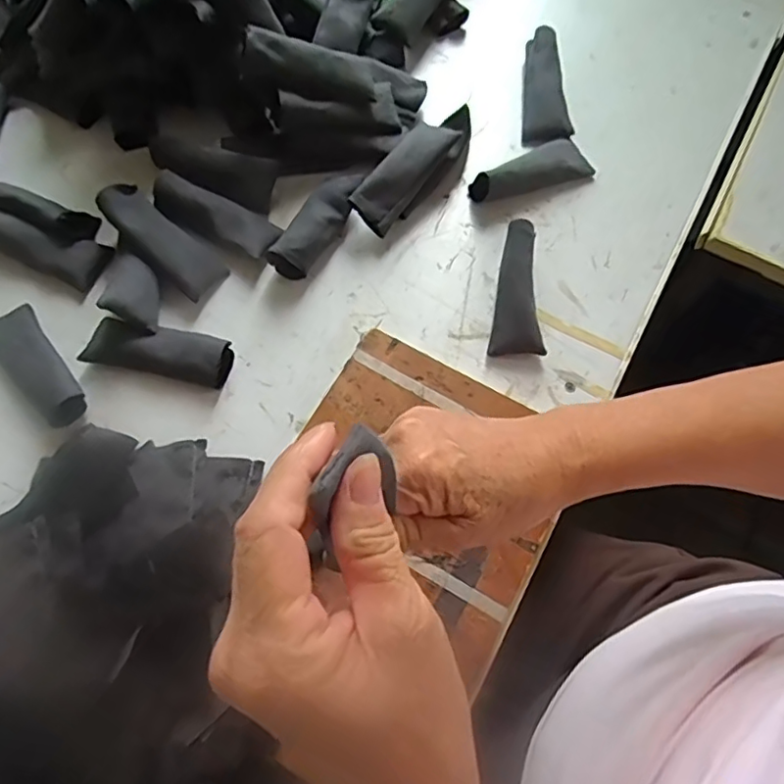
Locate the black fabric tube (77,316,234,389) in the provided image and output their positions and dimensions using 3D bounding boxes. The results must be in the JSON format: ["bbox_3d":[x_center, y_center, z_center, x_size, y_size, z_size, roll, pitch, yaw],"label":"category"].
[{"bbox_3d":[-0.169,-0.030,0.439,0.103,0.023,0.036,12,70,4],"label":"black fabric tube"}]

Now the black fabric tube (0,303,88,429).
[{"bbox_3d":[-0.261,-0.020,0.435,0.037,0.026,0.102,-38,74,-13],"label":"black fabric tube"}]

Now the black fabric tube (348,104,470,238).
[{"bbox_3d":[0.021,-0.182,0.491,0.043,0.039,0.130,36,73,12],"label":"black fabric tube"}]

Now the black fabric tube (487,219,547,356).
[{"bbox_3d":[0.099,-0.077,0.456,0.038,0.035,0.100,8,69,3],"label":"black fabric tube"}]

